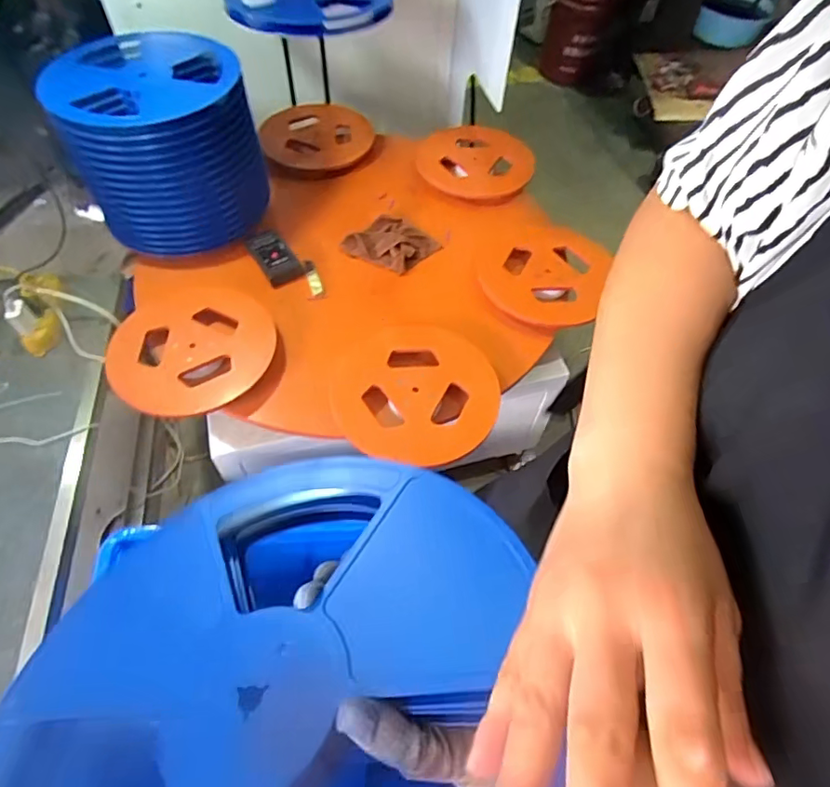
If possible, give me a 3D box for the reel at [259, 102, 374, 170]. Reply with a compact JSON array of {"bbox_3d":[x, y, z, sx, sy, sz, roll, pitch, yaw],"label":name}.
[{"bbox_3d":[-0.234,-0.629,1.309,0.271,0.038,0.250,1,55,-1],"label":"reel"}]

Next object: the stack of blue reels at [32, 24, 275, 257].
[{"bbox_3d":[-0.468,-0.472,1.046,0.303,0.288,0.291,-3,56,-4],"label":"stack of blue reels"}]

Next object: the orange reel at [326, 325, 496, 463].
[{"bbox_3d":[0.005,-0.008,0.894,0.277,0.030,0.272,1,55,-1],"label":"orange reel"}]

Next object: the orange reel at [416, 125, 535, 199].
[{"bbox_3d":[0.143,-0.547,1.258,0.267,0.039,0.242,0,55,-2],"label":"orange reel"}]

